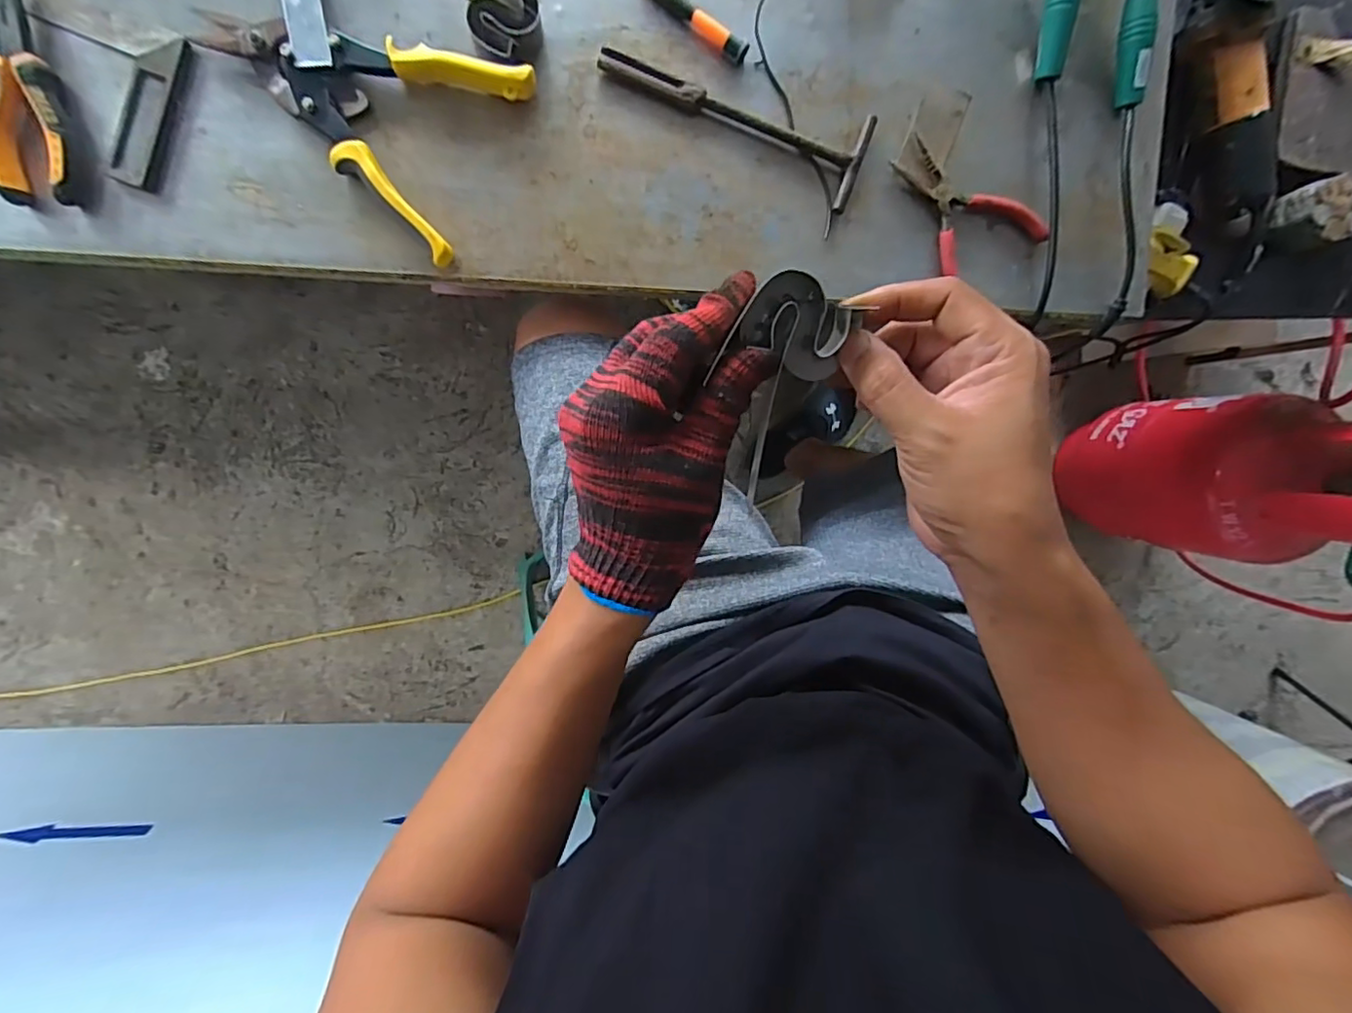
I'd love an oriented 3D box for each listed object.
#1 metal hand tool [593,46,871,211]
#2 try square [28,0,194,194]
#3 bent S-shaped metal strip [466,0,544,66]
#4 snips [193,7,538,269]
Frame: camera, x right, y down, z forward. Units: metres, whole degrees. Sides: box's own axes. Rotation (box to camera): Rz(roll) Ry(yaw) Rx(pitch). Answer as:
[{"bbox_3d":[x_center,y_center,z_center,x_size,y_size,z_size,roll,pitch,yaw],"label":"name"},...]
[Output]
[{"bbox_3d":[0.050,-0.322,0.476,0.222,0.012,0.069,23,95,-9],"label":"metal hand tool"},{"bbox_3d":[-0.488,-0.330,0.417,0.255,0.010,0.109,20,95,-8],"label":"try square"},{"bbox_3d":[-0.126,-0.359,0.444,0.044,0.028,0.052,38,92,-10],"label":"bent S-shaped metal strip"},{"bbox_3d":[-0.238,-0.305,0.439,0.213,0.028,0.151,28,94,-9],"label":"snips"}]

